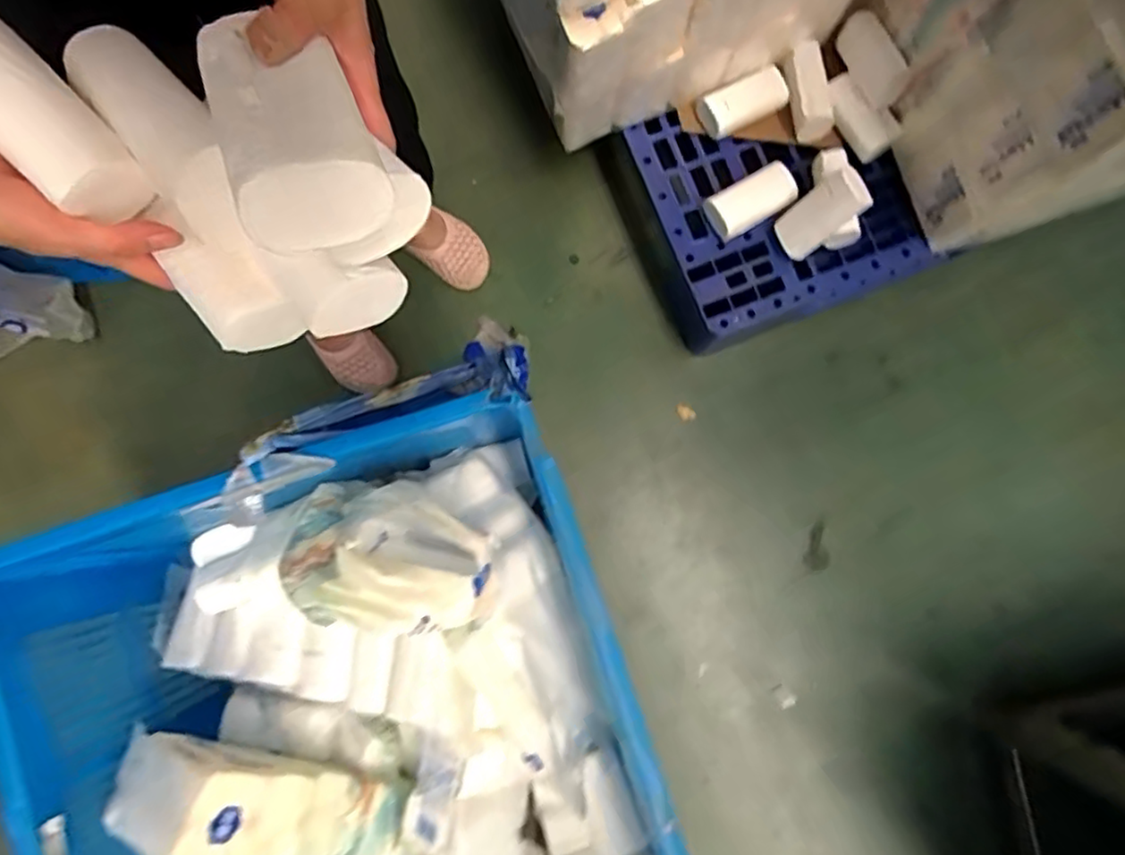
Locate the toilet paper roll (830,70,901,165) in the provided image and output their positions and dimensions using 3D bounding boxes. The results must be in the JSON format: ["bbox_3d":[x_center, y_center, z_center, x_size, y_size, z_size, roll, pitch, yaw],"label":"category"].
[{"bbox_3d":[0.442,-0.464,0.963,0.053,0.060,0.129,-39,97,-7],"label":"toilet paper roll"}]

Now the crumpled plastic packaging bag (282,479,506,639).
[{"bbox_3d":[-0.180,0.131,0.673,0.217,0.106,0.138,6,83,-1],"label":"crumpled plastic packaging bag"}]

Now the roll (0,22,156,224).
[{"bbox_3d":[-0.280,-0.168,0.329,0.044,0.045,0.131,-44,114,-8],"label":"roll"}]

